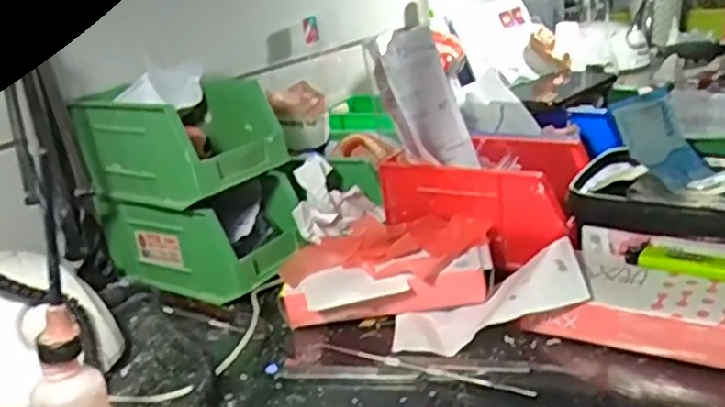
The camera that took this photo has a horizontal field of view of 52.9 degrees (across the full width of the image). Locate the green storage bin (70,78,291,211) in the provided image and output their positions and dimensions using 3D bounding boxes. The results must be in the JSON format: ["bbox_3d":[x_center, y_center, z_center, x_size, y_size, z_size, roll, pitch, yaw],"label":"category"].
[{"bbox_3d":[-0.156,-0.052,0.634,0.153,0.092,0.099,9,26,37],"label":"green storage bin"}]

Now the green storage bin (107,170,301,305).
[{"bbox_3d":[-0.141,0.026,0.661,0.169,0.080,0.101,8,25,34],"label":"green storage bin"}]

